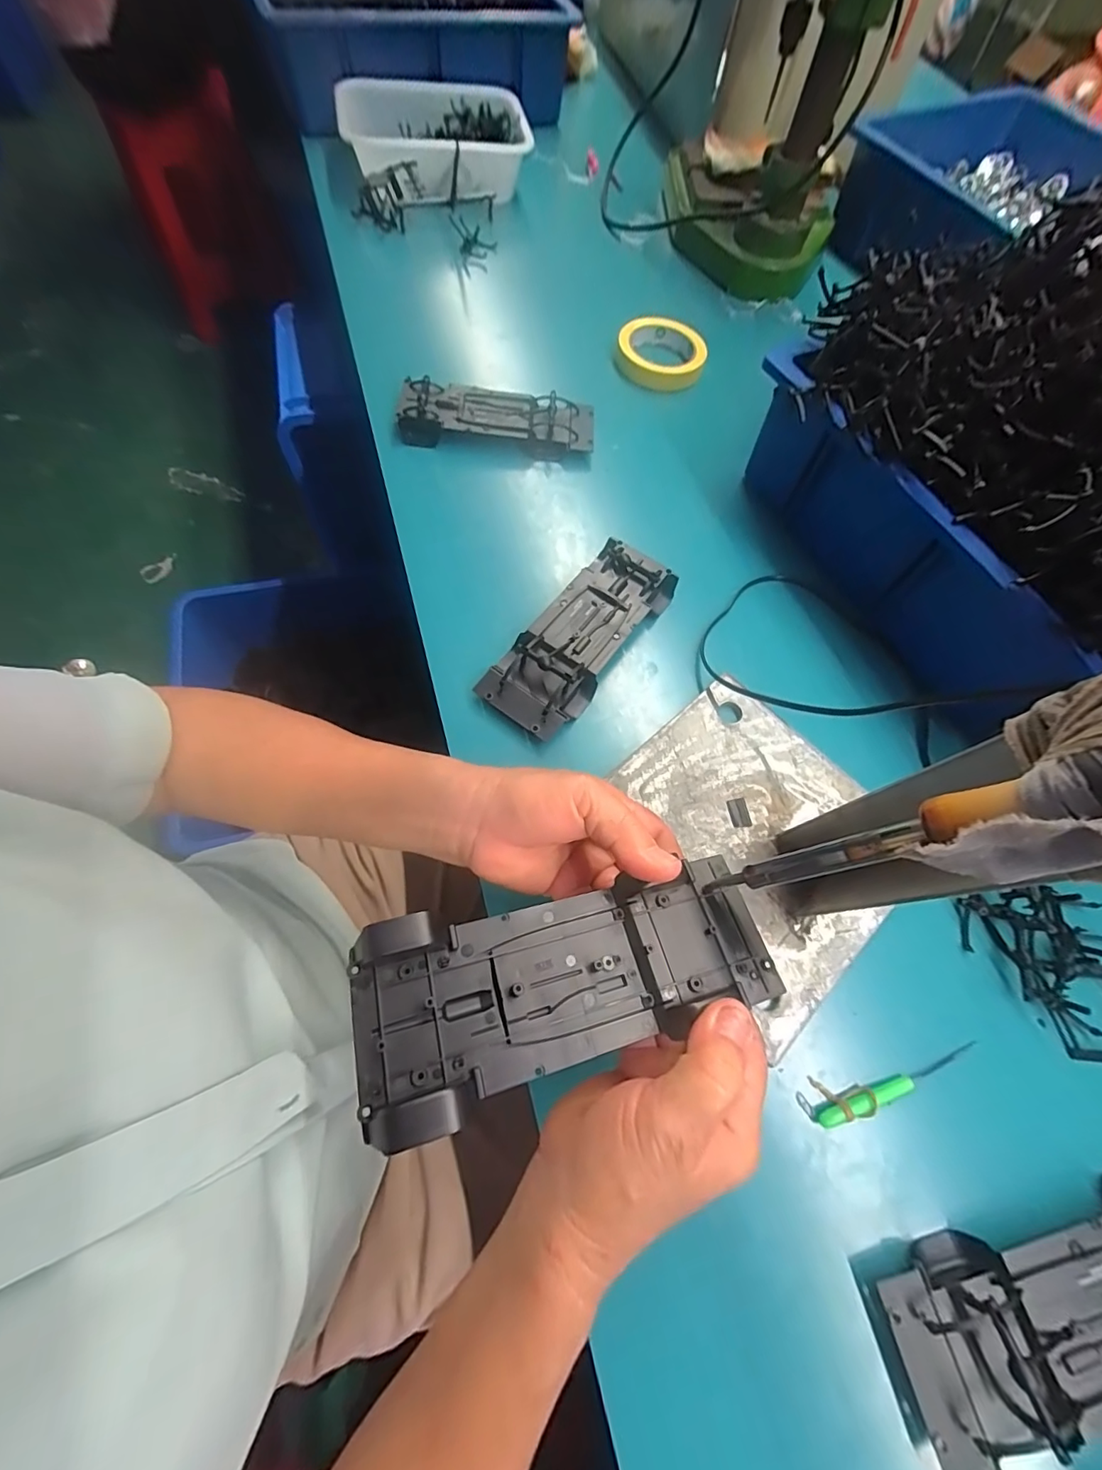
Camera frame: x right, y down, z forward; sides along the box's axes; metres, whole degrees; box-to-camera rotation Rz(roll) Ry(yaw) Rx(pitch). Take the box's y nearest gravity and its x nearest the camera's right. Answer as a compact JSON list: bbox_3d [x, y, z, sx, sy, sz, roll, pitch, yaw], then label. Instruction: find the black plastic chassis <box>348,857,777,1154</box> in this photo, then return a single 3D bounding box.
[{"bbox_3d":[0.012,0.107,0.229,0.193,0.026,0.073,-8,68,-17],"label":"black plastic chassis"}]

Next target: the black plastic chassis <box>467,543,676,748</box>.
[{"bbox_3d":[0.027,-0.084,0.408,0.072,0.033,0.191,36,70,11],"label":"black plastic chassis"}]

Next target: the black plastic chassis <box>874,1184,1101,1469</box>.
[{"bbox_3d":[0.268,0.293,0.256,0.187,0.034,0.071,-11,69,-8],"label":"black plastic chassis"}]

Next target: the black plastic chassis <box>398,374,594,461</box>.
[{"bbox_3d":[-0.053,-0.315,0.504,0.193,0.035,0.067,-4,68,-5],"label":"black plastic chassis"}]

